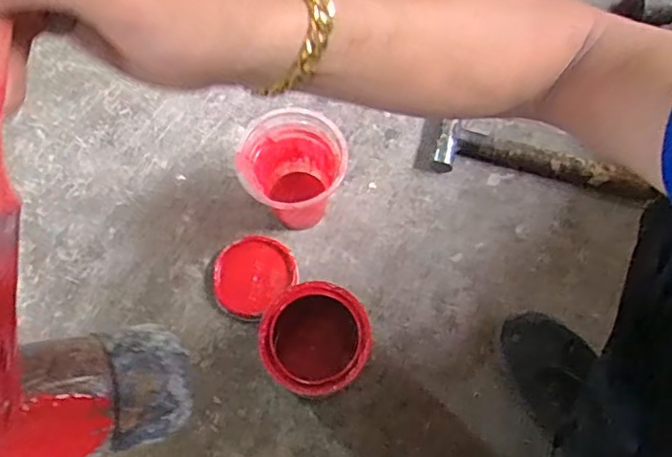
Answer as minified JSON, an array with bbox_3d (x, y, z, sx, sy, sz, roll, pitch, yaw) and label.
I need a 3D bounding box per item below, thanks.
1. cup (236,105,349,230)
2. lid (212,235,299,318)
[{"bbox_3d":[-0.048,-0.050,0.661,0.096,0.142,0.104,0,69,-1],"label":"cup"},{"bbox_3d":[-0.099,0.053,0.688,0.083,0.019,0.099,41,74,13],"label":"lid"}]

